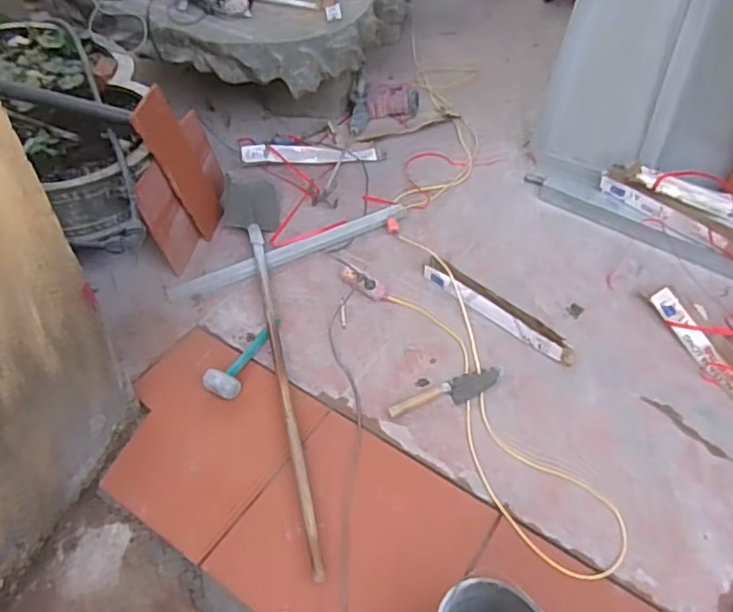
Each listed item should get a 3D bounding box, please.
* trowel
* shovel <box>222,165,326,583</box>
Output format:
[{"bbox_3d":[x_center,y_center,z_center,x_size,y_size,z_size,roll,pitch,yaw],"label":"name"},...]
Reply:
[{"bbox_3d":[0.231,0.236,1.658,0.339,0.034,0.077,-20,52,-17],"label":"trowel"},{"bbox_3d":[-0.299,0.052,1.770,0.191,0.103,1.384,-8,50,-7],"label":"shovel"}]

